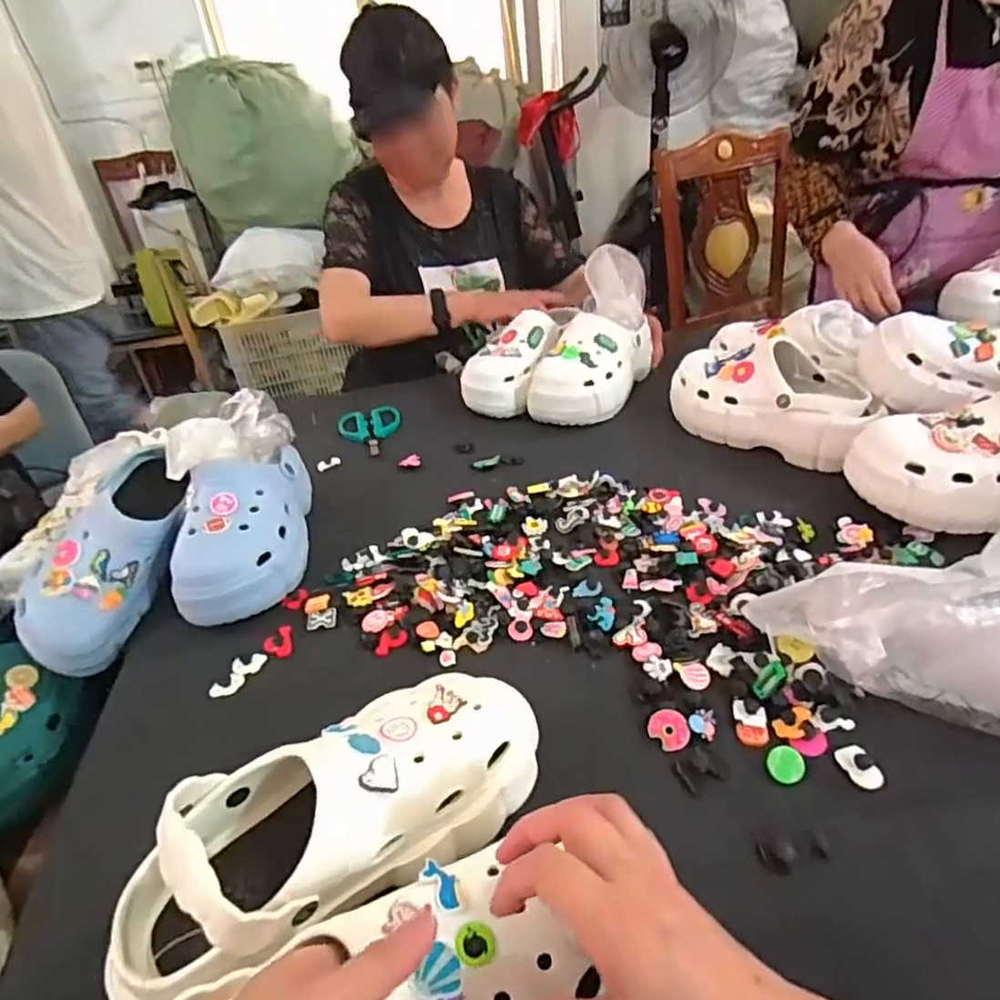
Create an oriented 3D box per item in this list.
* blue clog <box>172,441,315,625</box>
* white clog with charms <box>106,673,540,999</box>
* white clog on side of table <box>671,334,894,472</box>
[{"bbox_3d":[-0.266,0.016,0.689,0.107,0.097,0.226,-9,37,-2],"label":"blue clog"},{"bbox_3d":[-0.097,0.197,0.410,0.271,0.106,0.113,-28,41,-26],"label":"white clog with charms"},{"bbox_3d":[0.325,-0.127,0.794,0.245,0.102,0.095,27,48,37],"label":"white clog on side of table"}]

